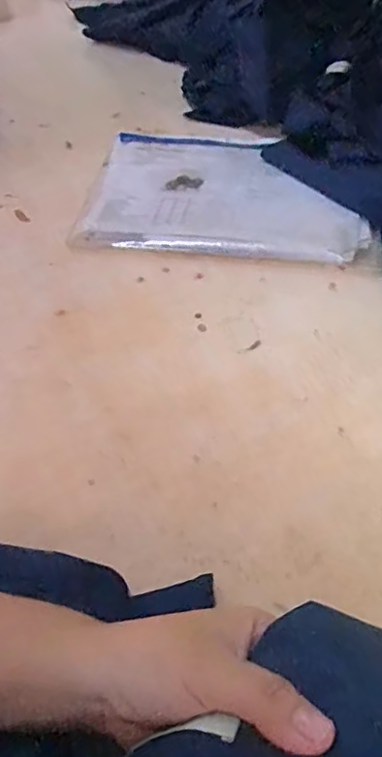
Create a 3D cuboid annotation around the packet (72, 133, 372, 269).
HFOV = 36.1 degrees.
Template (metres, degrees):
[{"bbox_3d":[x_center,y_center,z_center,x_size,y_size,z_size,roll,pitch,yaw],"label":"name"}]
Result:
[{"bbox_3d":[0.040,-0.230,0.702,0.308,0.027,0.262,6,48,4],"label":"packet"}]

